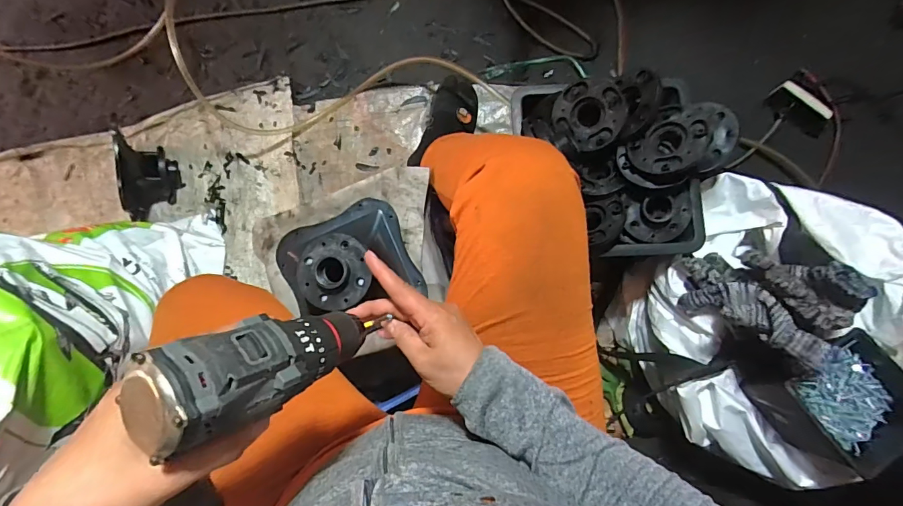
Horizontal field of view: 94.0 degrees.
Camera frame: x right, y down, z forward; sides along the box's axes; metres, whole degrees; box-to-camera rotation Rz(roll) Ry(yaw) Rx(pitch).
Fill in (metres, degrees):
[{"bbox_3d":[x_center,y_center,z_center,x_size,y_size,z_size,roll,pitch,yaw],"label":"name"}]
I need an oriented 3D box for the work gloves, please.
[{"bbox_3d":[0.403,0.065,0.530,0.165,0.121,0.126,6,86,3],"label":"work gloves"}]

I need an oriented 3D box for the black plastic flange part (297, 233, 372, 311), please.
[{"bbox_3d":[-0.150,0.024,0.526,0.089,0.026,0.094,0,86,3],"label":"black plastic flange part"}]

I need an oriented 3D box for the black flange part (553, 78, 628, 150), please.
[{"bbox_3d":[0.193,-0.193,0.589,0.090,0.028,0.093,-24,89,29],"label":"black flange part"}]

